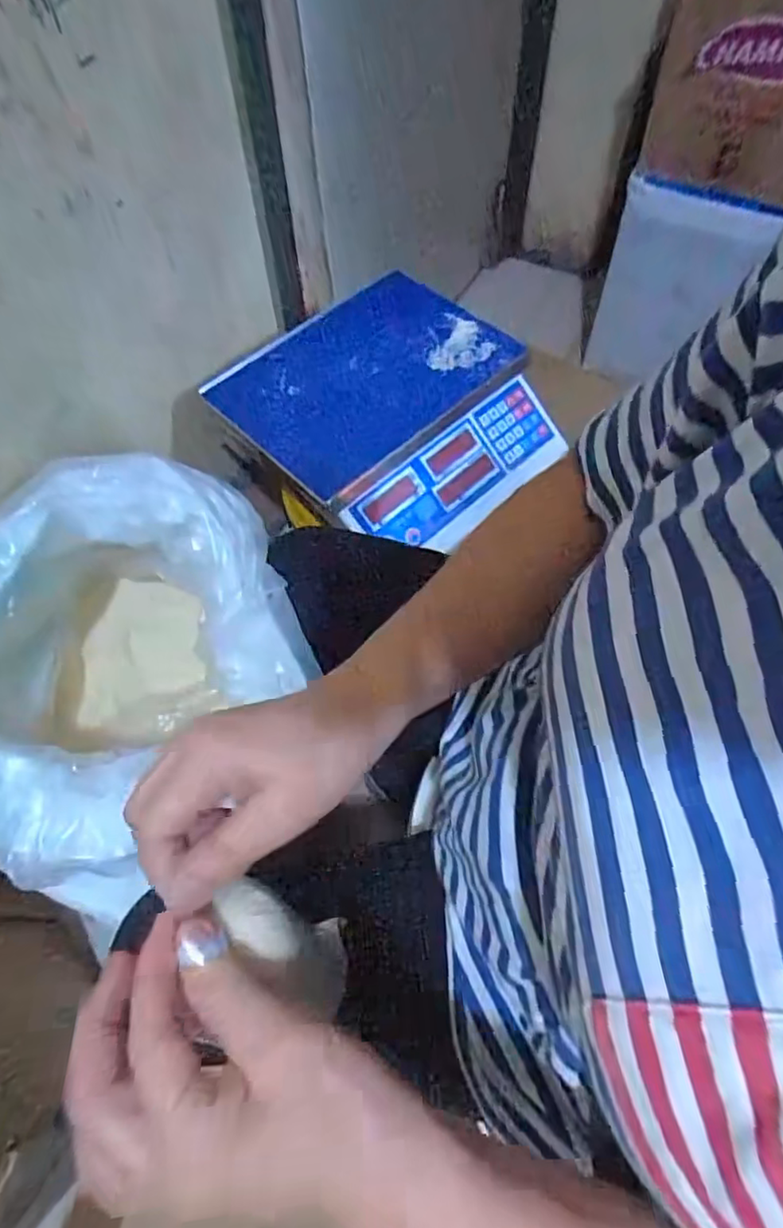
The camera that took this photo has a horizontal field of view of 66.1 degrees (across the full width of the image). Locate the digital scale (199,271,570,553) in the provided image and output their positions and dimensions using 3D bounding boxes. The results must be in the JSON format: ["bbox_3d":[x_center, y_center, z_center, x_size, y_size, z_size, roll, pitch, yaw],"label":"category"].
[{"bbox_3d":[-0.001,-0.229,0.675,0.266,0.097,0.294,-40,68,-18],"label":"digital scale"}]

